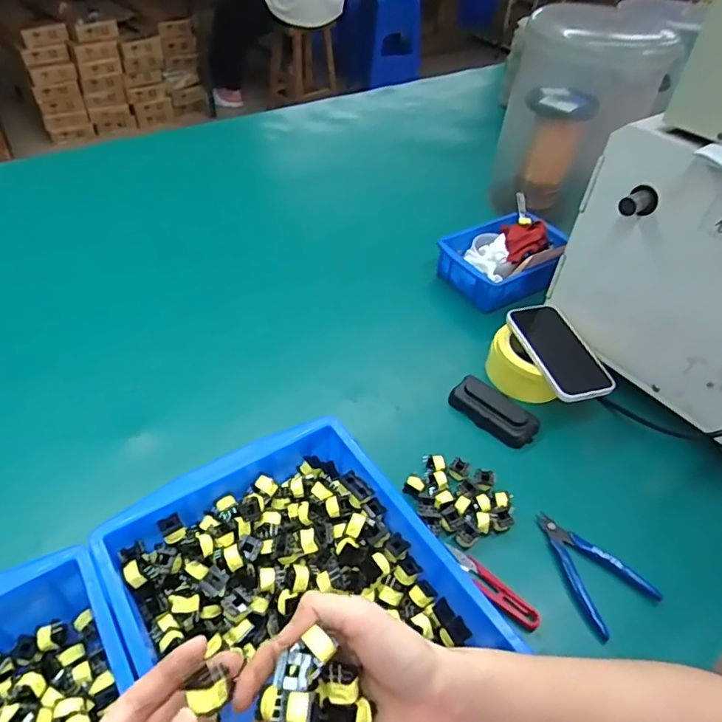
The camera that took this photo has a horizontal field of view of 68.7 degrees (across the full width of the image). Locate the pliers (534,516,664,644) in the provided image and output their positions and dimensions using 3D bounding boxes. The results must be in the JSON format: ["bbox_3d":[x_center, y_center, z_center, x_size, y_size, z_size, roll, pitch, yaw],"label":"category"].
[{"bbox_3d":[0.231,0.198,0.519,0.077,0.012,0.118,-11,48,-16],"label":"pliers"}]

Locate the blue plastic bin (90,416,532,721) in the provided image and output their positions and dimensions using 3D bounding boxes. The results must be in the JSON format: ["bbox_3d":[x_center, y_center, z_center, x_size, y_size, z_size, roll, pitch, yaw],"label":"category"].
[{"bbox_3d":[-0.027,0.230,0.406,0.231,0.089,0.372,-25,53,-27],"label":"blue plastic bin"}]

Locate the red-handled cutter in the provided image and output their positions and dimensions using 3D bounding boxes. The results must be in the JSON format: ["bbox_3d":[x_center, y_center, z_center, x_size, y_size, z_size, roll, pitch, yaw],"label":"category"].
[{"bbox_3d":[0.122,0.211,0.497,0.024,0.010,0.100,-33,57,-32],"label":"red-handled cutter"}]

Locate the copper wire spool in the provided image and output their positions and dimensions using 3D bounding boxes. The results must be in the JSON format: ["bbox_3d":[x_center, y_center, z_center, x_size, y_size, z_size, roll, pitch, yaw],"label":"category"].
[{"bbox_3d":[0.321,-0.368,0.914,0.103,0.181,0.100,3,46,-3],"label":"copper wire spool"}]

